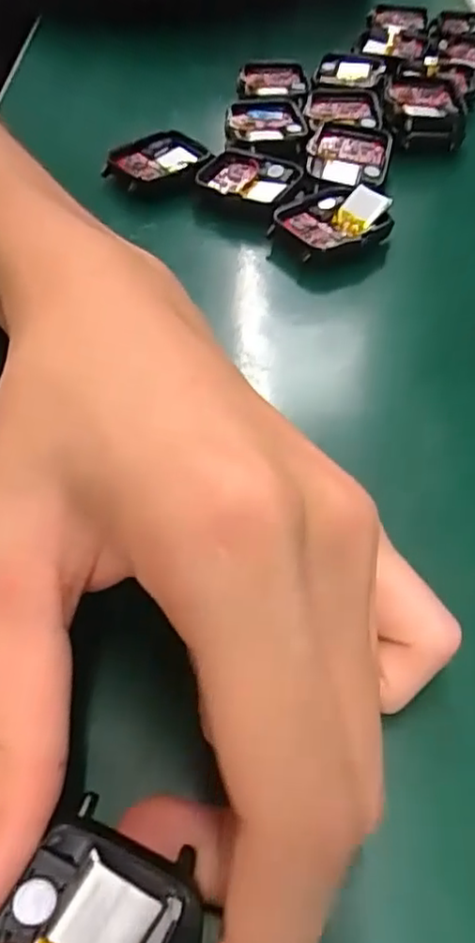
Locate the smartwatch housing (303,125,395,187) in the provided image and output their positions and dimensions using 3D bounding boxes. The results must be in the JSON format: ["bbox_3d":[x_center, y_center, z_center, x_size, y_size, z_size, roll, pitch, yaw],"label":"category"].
[{"bbox_3d":[0.052,-0.148,0.300,0.036,0.009,0.041,13,53,8],"label":"smartwatch housing"}]

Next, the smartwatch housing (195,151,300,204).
[{"bbox_3d":[0.005,-0.131,0.288,0.038,0.011,0.037,28,57,19],"label":"smartwatch housing"}]

